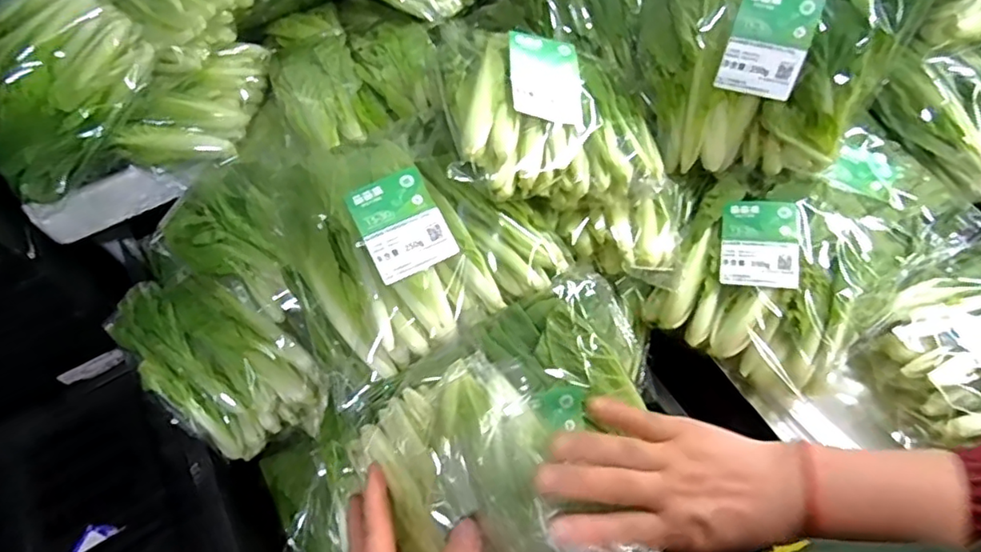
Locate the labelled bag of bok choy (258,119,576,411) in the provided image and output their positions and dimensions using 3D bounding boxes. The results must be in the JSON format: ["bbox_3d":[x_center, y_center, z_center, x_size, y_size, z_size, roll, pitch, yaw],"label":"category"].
[{"bbox_3d":[-0.057,-0.035,0.455,0.205,0.063,0.186,-26,90,-15],"label":"labelled bag of bok choy"}]

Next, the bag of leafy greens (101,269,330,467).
[{"bbox_3d":[-0.256,0.073,0.550,0.227,0.085,0.133,39,69,22],"label":"bag of leafy greens"}]

